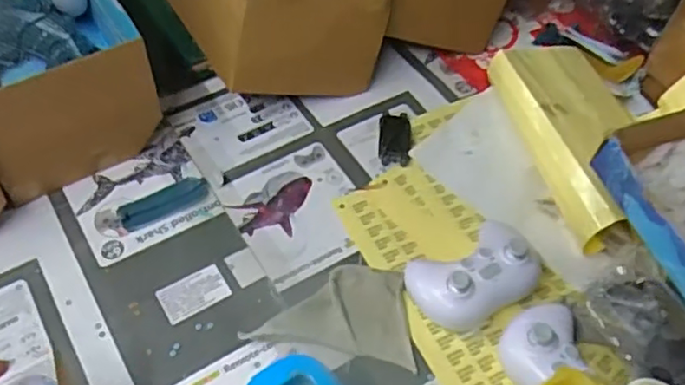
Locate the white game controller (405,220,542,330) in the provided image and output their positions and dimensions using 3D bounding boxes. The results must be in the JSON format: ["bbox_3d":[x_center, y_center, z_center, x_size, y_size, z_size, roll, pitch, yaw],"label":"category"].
[{"bbox_3d":[0.111,0.065,0.517,0.107,0.049,0.075,-28,57,-22],"label":"white game controller"}]

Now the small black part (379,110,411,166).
[{"bbox_3d":[0.054,-0.058,0.633,0.032,0.009,0.072,3,51,1],"label":"small black part"}]

